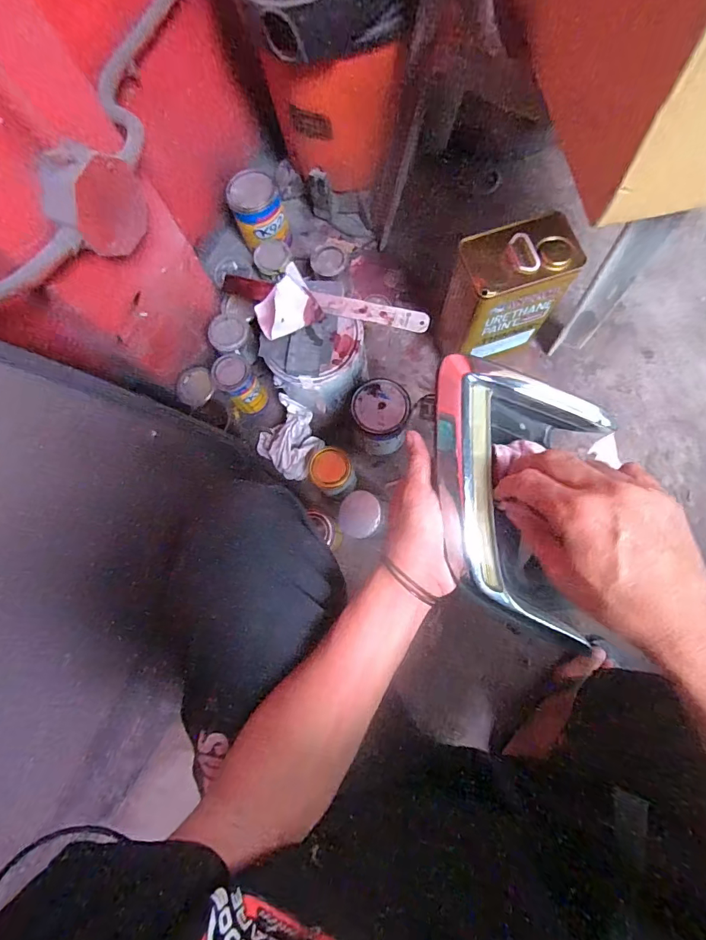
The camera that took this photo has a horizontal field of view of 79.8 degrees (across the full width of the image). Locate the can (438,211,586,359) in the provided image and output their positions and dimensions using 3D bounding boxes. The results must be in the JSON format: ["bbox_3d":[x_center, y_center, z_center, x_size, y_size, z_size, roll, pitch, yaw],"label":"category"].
[{"bbox_3d":[0.252,-0.289,0.716,0.164,0.209,0.115,-16,76,2],"label":"can"}]

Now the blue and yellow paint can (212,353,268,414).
[{"bbox_3d":[-0.211,-0.160,0.797,0.068,0.112,0.070,-37,76,-3],"label":"blue and yellow paint can"}]

